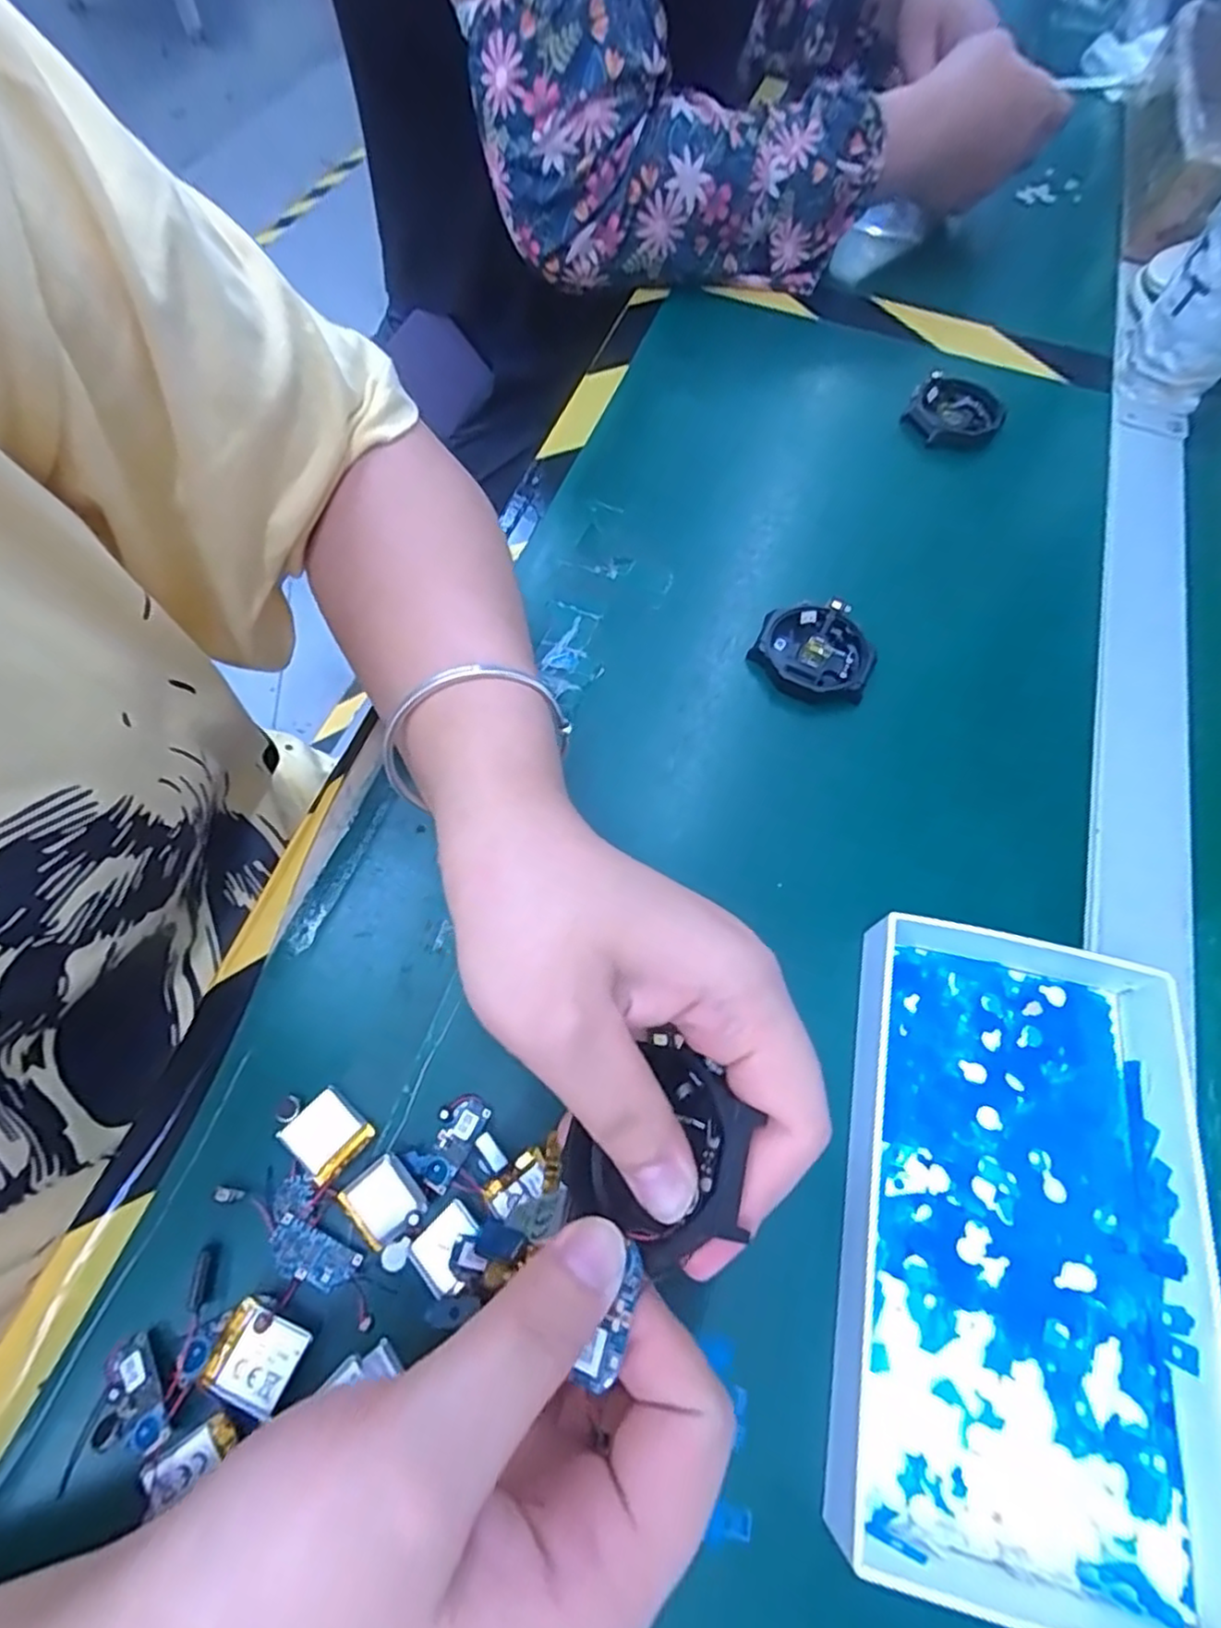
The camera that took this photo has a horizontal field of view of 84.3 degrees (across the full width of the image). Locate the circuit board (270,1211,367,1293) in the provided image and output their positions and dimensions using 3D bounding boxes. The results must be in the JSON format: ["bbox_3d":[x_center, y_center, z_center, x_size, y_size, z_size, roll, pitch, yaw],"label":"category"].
[{"bbox_3d":[-0.091,0.136,0.207,0.028,0.005,0.014,25,66,9],"label":"circuit board"}]

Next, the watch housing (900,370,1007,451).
[{"bbox_3d":[0.200,-0.232,0.392,0.051,0.016,0.050,28,67,10],"label":"watch housing"}]

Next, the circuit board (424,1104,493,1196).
[{"bbox_3d":[-0.052,0.109,0.222,0.012,0.004,0.027,23,66,8],"label":"circuit board"}]

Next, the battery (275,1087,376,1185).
[{"bbox_3d":[-0.094,0.105,0.222,0.023,0.006,0.021,40,69,15],"label":"battery"}]

